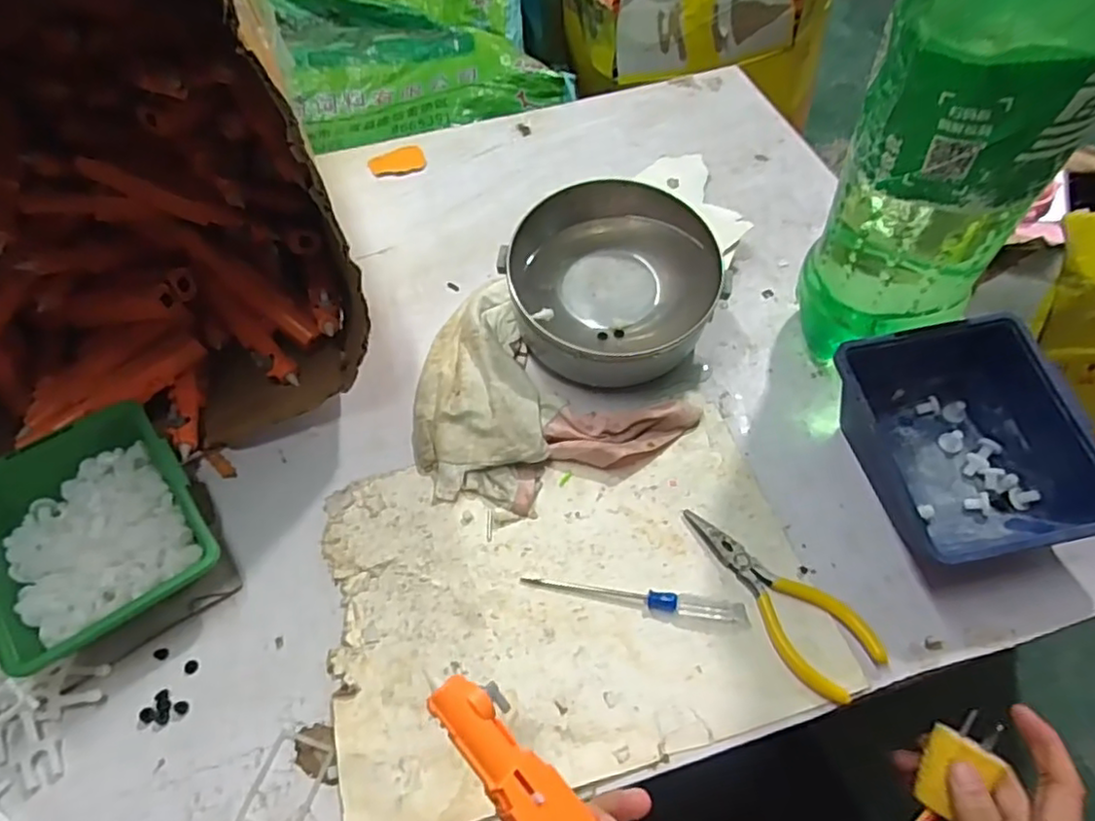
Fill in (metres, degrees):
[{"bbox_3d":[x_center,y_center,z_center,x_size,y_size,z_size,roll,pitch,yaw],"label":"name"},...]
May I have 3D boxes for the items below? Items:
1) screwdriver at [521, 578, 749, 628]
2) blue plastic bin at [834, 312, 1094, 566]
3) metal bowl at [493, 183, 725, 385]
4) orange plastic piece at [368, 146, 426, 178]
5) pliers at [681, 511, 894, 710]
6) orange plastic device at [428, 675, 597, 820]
[{"bbox_3d":[0.050,0.106,0.375,0.127,0.007,0.014,9,57,8],"label":"screwdriver"},{"bbox_3d":[0.250,0.024,0.395,0.116,0.067,0.140,-12,55,-6],"label":"blue plastic bin"},{"bbox_3d":[0.045,-0.087,0.470,0.143,0.077,0.143,-3,55,4],"label":"metal bowl"},{"bbox_3d":[-0.144,-0.239,0.624,0.052,0.007,0.034,-17,58,-10],"label":"orange plastic piece"},{"bbox_3d":[0.129,0.104,0.375,0.047,0.010,0.126,-34,62,-19],"label":"pliers"},{"bbox_3d":[0.000,0.149,0.237,0.024,0.011,0.120,-38,76,-21],"label":"orange plastic device"}]

